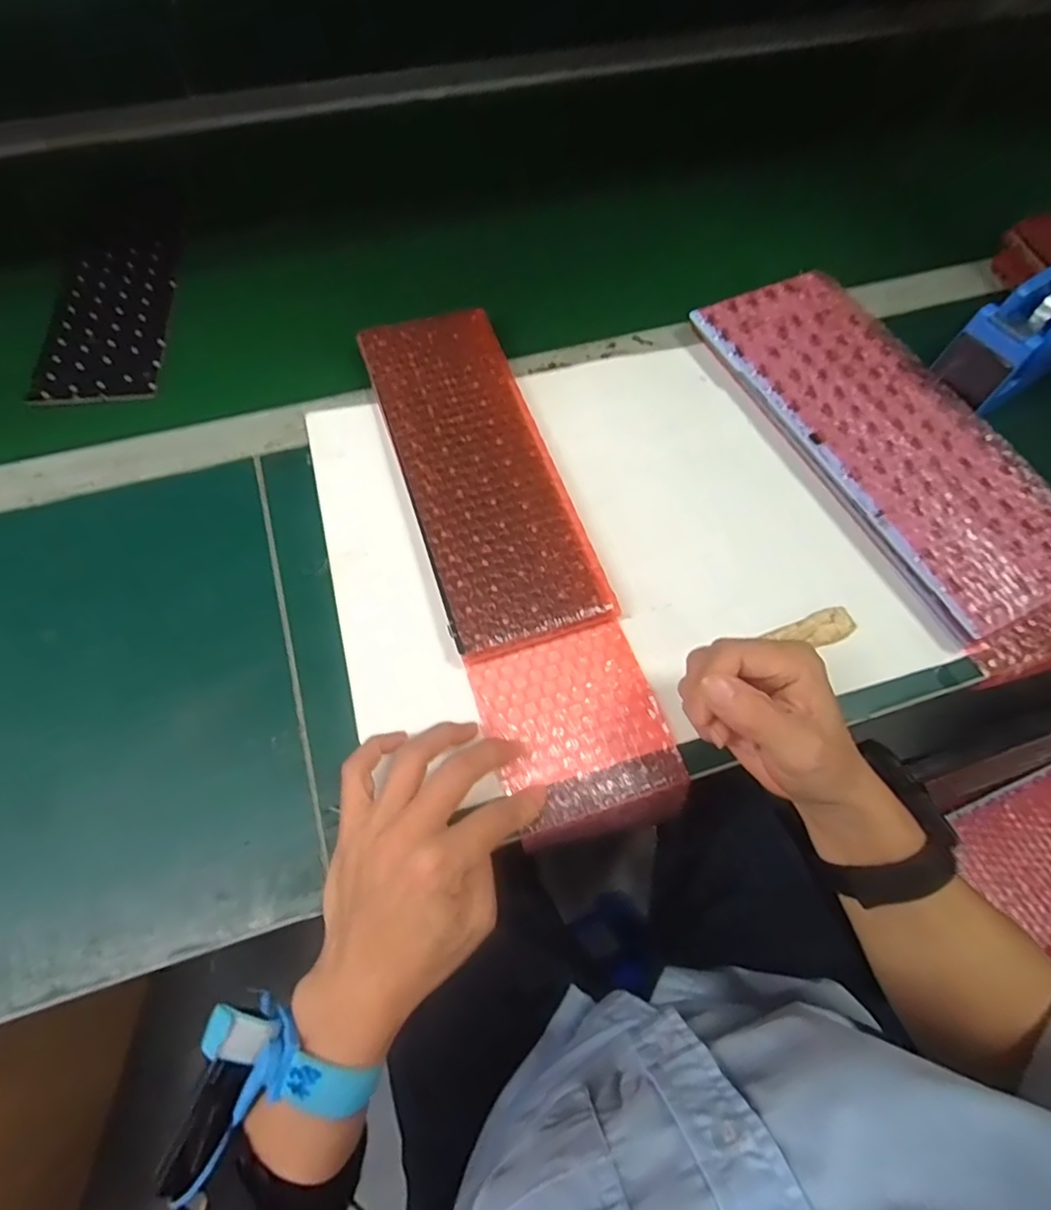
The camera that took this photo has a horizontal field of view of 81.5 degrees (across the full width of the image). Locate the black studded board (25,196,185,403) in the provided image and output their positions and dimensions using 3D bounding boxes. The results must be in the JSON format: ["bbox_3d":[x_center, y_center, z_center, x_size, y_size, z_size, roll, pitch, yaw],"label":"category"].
[{"bbox_3d":[-0.339,-0.264,0.510,0.091,0.008,0.249,-8,64,-4],"label":"black studded board"}]

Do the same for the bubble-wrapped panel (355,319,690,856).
[{"bbox_3d":[-0.016,-0.050,0.402,0.101,0.022,0.392,-18,68,-9],"label":"bubble-wrapped panel"}]

